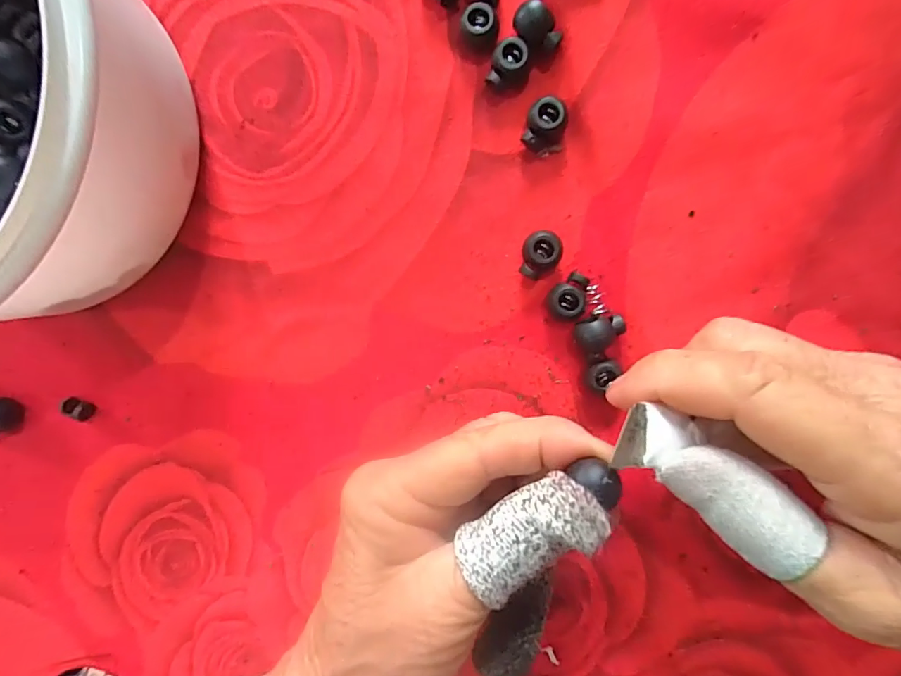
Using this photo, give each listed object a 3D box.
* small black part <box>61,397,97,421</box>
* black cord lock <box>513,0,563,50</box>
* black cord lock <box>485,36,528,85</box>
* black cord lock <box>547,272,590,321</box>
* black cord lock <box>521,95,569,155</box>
[{"bbox_3d":[-0.166,0.032,0.202,0.012,0.006,0.007,24,95,4],"label":"small black part"},{"bbox_3d":[0.032,-0.116,0.170,0.014,0.007,0.018,-31,90,7],"label":"black cord lock"},{"bbox_3d":[0.022,-0.104,0.174,0.015,0.011,0.014,3,93,6],"label":"black cord lock"},{"bbox_3d":[0.047,-0.017,0.181,0.014,0.011,0.019,14,94,5],"label":"black cord lock"},{"bbox_3d":[0.037,-0.082,0.175,0.015,0.011,0.018,12,94,5],"label":"black cord lock"}]

